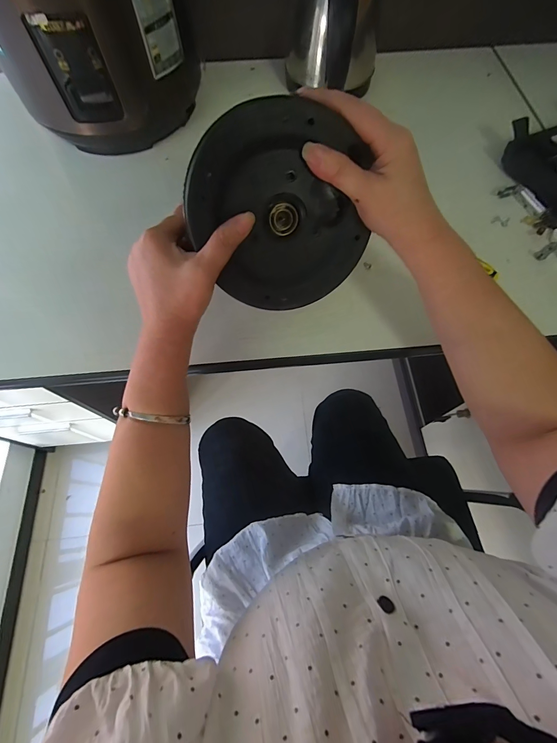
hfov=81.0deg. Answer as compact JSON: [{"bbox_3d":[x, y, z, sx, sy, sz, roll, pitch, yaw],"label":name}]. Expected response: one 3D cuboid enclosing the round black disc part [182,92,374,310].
[{"bbox_3d":[0.001,-0.124,0.262,0.136,0.144,0.012,-13,34,-7],"label":"round black disc part"}]

